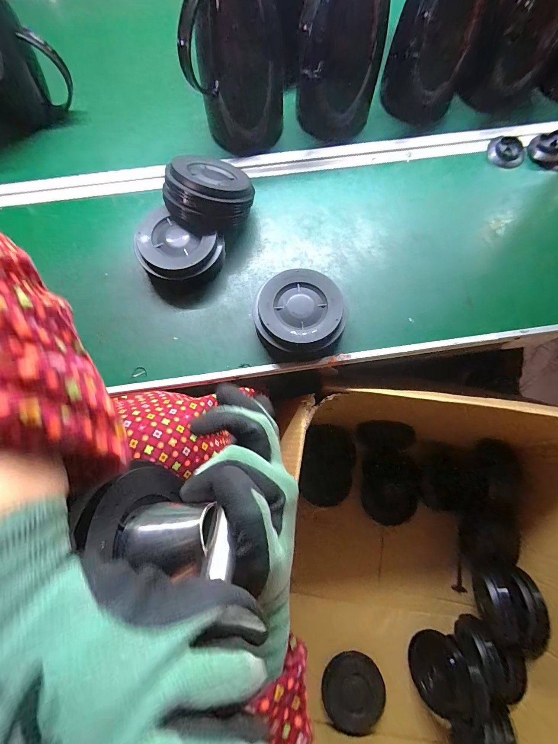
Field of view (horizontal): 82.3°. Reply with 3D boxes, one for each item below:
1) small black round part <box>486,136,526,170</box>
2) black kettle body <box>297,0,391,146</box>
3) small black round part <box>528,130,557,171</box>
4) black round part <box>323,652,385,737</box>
[{"bbox_3d":[0.383,-0.368,0.536,0.058,0.011,0.055,0,78,-1],"label":"small black round part"},{"bbox_3d":[0.100,-0.555,0.508,0.131,0.226,0.241,4,74,3],"label":"black kettle body"},{"bbox_3d":[0.452,-0.370,0.531,0.056,0.024,0.063,-42,77,-11],"label":"small black round part"},{"bbox_3d":[0.153,0.652,0.643,0.122,0.021,0.127,0,73,0],"label":"black round part"}]

